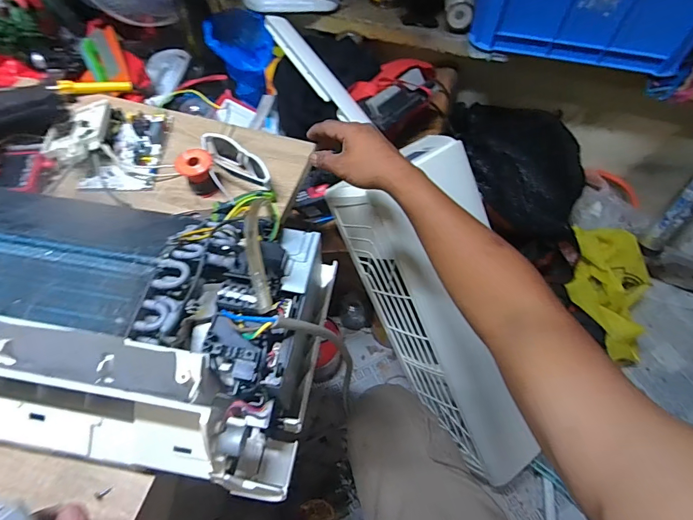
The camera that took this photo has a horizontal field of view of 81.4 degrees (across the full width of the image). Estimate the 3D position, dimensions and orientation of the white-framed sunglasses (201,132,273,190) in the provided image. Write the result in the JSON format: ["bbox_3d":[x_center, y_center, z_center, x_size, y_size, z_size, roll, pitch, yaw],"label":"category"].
[{"bbox_3d":[-0.172,-0.146,0.639,0.146,0.050,0.047,39,65,20],"label":"white-framed sunglasses"}]

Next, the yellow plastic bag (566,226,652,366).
[{"bbox_3d":[0.804,0.101,1.227,0.295,0.185,0.342,20,60,11],"label":"yellow plastic bag"}]

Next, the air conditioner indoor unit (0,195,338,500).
[{"bbox_3d":[-0.408,0.051,0.449,0.751,0.164,0.264,7,59,3],"label":"air conditioner indoor unit"}]

